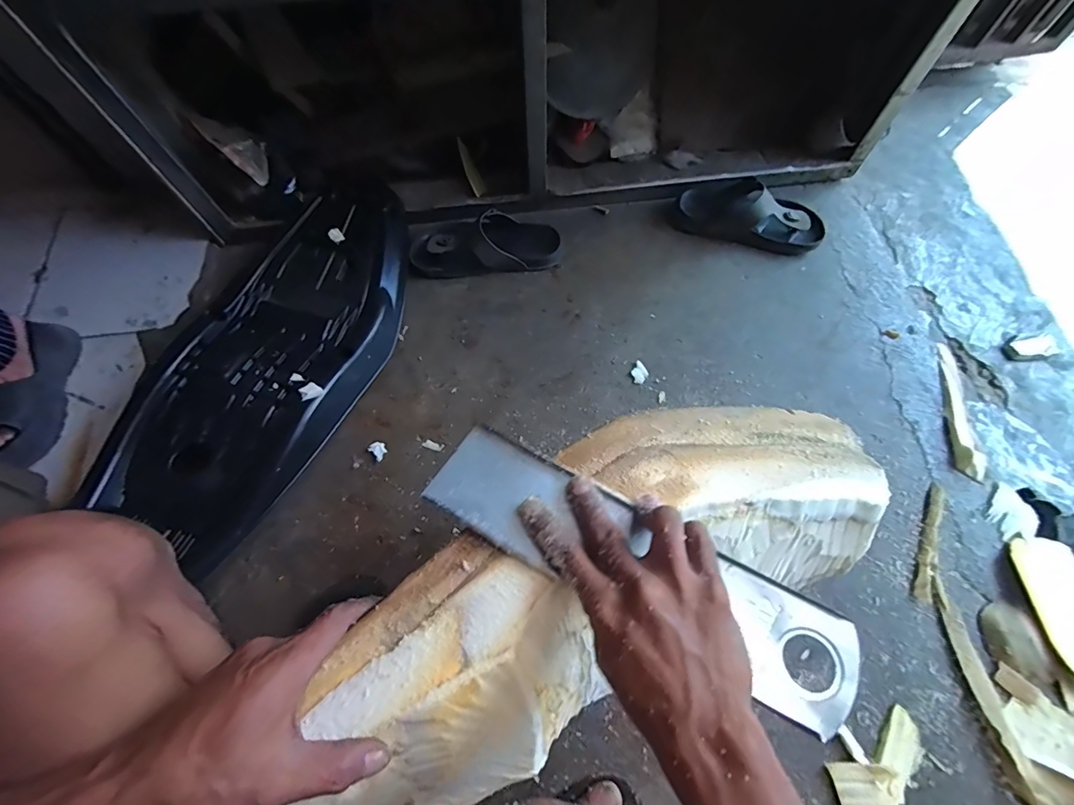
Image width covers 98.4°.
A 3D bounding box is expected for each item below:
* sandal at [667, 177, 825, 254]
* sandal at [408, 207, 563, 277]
[{"bbox_3d":[0.379,-0.348,0.832,0.260,0.077,0.114,11,69,5],"label":"sandal"},{"bbox_3d":[-0.092,-0.283,0.825,0.265,0.063,0.101,-3,68,-1],"label":"sandal"}]

